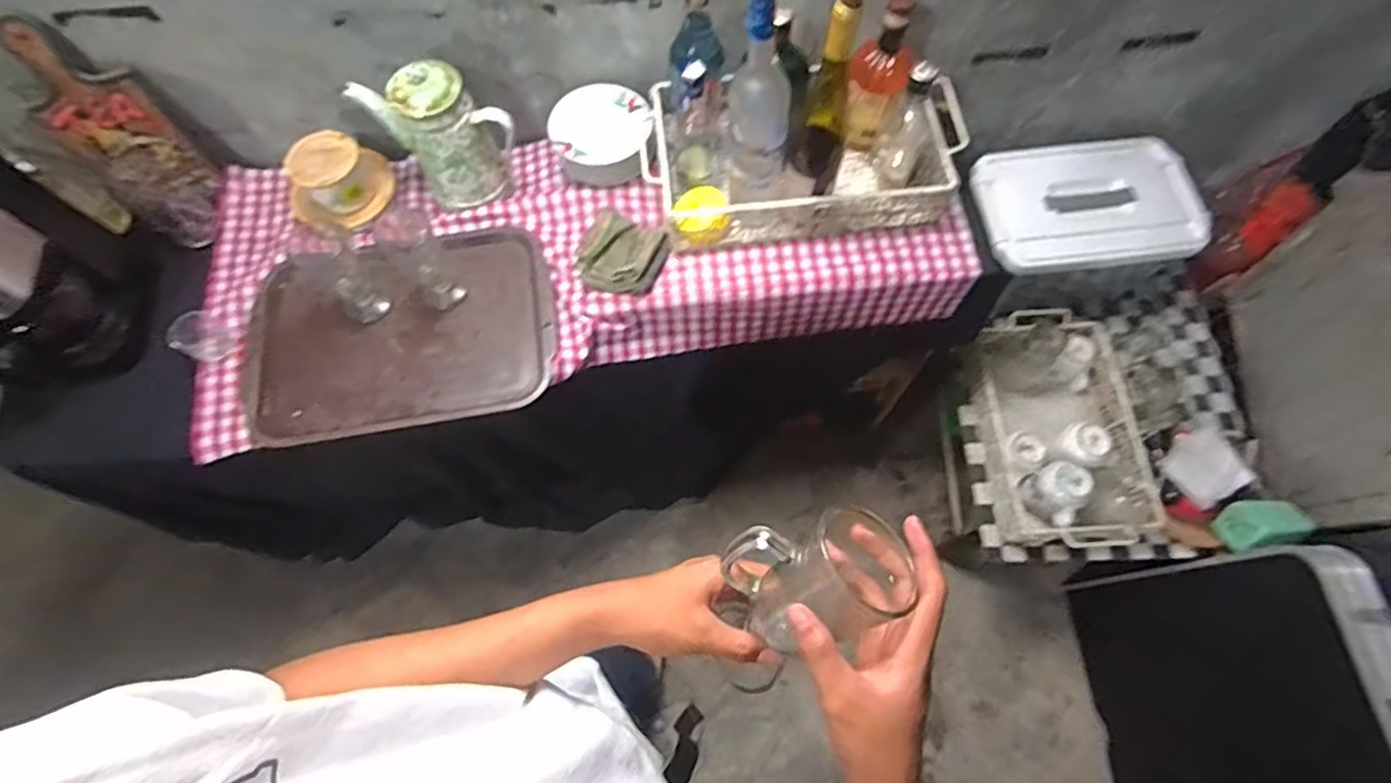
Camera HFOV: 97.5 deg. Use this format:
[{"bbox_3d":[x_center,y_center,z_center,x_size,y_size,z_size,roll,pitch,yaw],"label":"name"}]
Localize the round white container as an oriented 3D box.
[{"bbox_3d":[-0.143,-0.399,0.949,0.150,0.066,0.152,0,68,0],"label":"round white container"}]

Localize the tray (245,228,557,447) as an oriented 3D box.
[{"bbox_3d":[-0.428,-0.087,0.894,0.426,0.044,0.293,-10,69,-1],"label":"tray"}]

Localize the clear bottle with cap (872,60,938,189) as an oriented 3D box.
[{"bbox_3d":[0.302,-0.382,0.860,0.062,0.160,0.073,16,69,6],"label":"clear bottle with cap"}]

